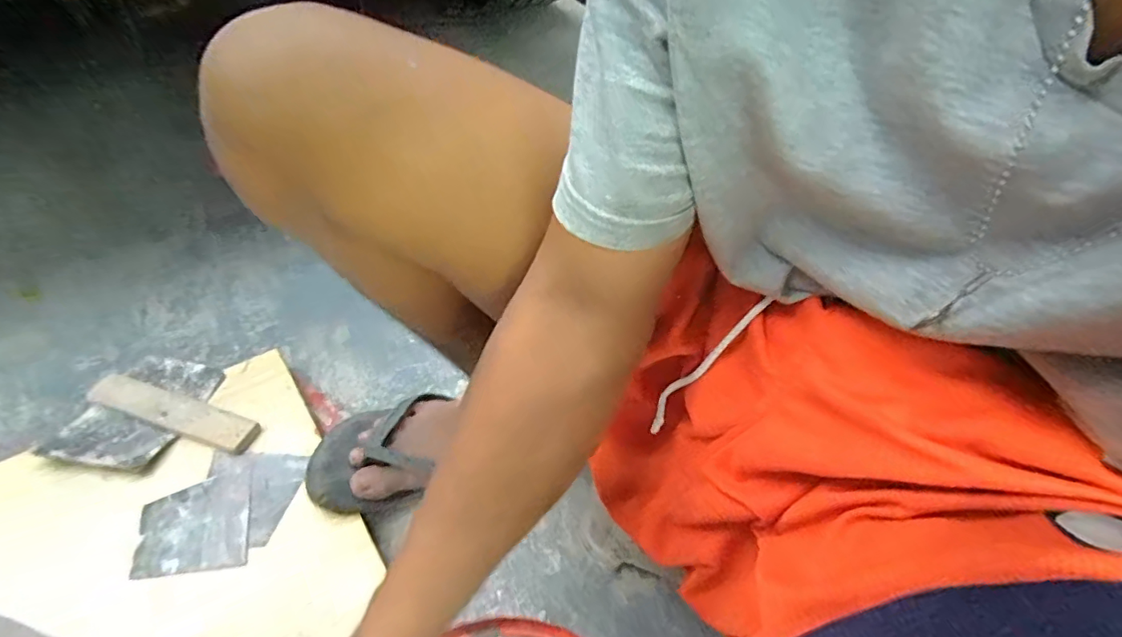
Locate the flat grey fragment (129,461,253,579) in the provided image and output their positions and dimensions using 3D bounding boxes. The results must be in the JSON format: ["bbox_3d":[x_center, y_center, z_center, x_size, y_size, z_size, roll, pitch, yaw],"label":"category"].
[{"bbox_3d":[-0.362,0.202,0.513,0.098,0.004,0.099,-11,49,-14],"label":"flat grey fragment"}]

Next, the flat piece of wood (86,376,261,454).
[{"bbox_3d":[-0.438,0.104,0.585,0.207,0.018,0.044,16,48,11],"label":"flat piece of wood"}]

